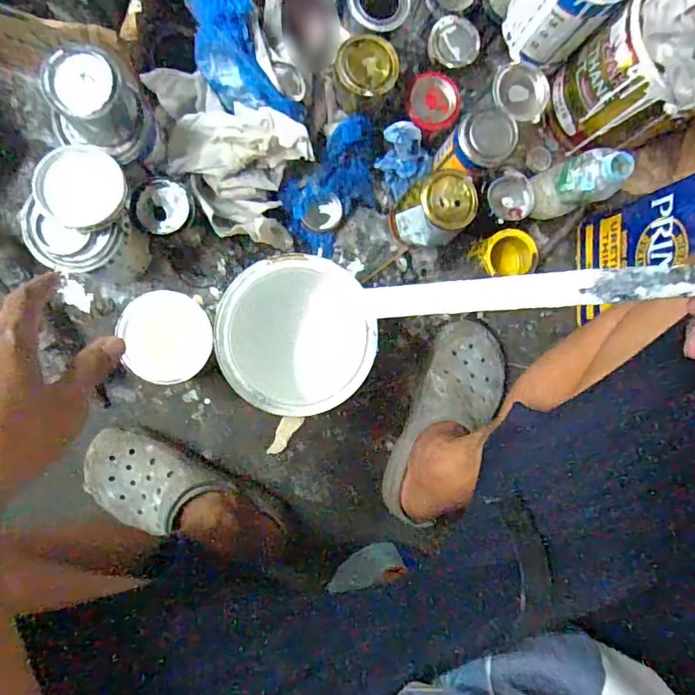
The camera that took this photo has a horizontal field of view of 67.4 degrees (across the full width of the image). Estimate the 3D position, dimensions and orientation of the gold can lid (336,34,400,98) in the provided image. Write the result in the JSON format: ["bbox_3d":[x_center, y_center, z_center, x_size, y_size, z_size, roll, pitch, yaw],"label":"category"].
[{"bbox_3d":[0.024,-0.332,0.614,0.073,0.010,0.069,0,90,-6],"label":"gold can lid"}]

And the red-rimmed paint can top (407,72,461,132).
[{"bbox_3d":[0.113,-0.323,0.686,0.068,0.007,0.069,-10,119,2],"label":"red-rimmed paint can top"}]

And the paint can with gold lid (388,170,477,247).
[{"bbox_3d":[0.110,-0.179,0.685,0.076,0.125,0.081,0,90,-6],"label":"paint can with gold lid"}]

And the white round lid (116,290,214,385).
[{"bbox_3d":[-0.208,-0.011,0.594,0.100,0.010,0.103,0,90,-6],"label":"white round lid"}]

